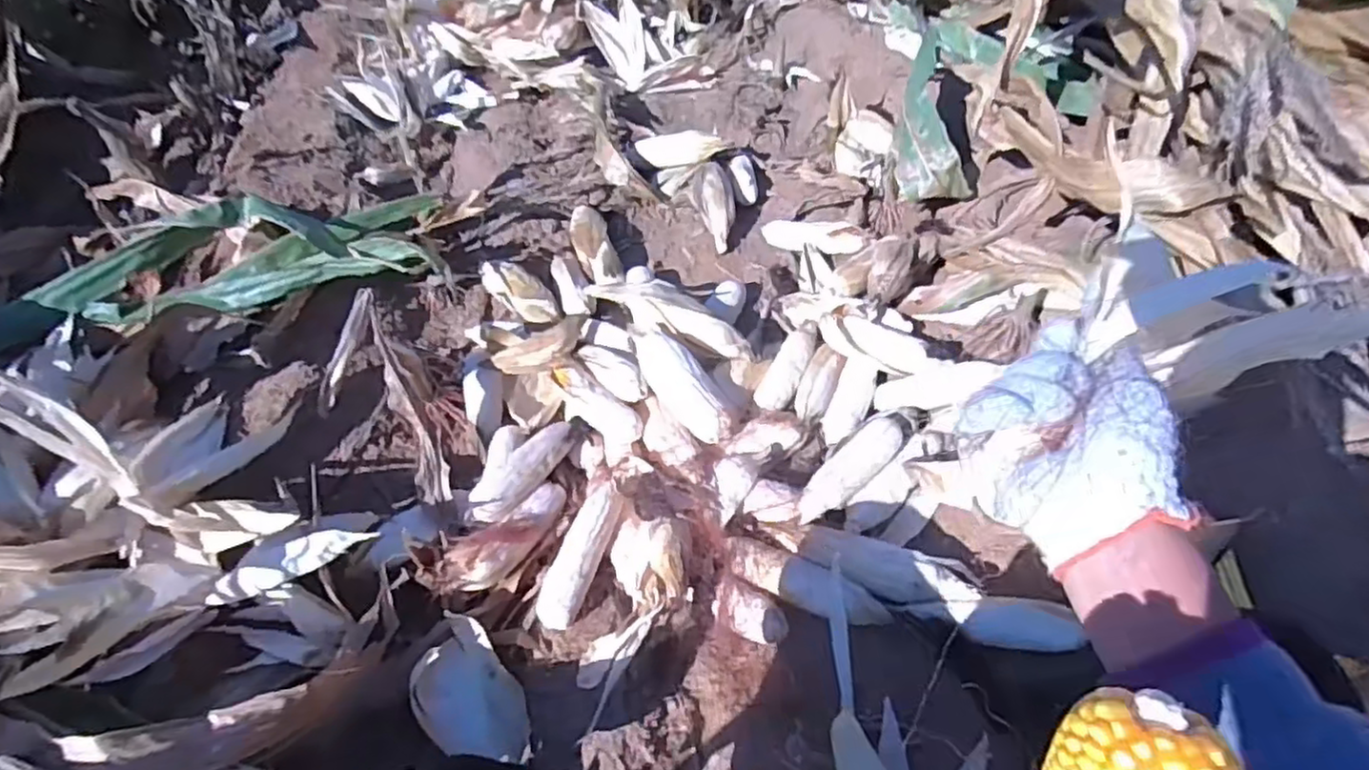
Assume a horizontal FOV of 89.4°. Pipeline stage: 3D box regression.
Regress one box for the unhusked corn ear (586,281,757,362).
[{"bbox_3d":[-0.020,-0.119,1.102,0.298,0.052,0.072,26,54,23],"label":"unhusked corn ear"}]

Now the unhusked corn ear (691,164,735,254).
[{"bbox_3d":[0.060,-0.352,1.335,0.076,0.053,0.215,-8,68,-5],"label":"unhusked corn ear"}]

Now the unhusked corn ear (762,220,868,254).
[{"bbox_3d":[0.233,-0.271,1.275,0.203,0.043,0.064,13,49,32],"label":"unhusked corn ear"}]

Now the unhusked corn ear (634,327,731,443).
[{"bbox_3d":[-0.001,-0.004,0.981,0.077,0.047,0.197,-30,68,-22],"label":"unhusked corn ear"}]

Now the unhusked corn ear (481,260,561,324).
[{"bbox_3d":[-0.280,-0.164,1.188,0.067,0.047,0.201,-34,56,-25],"label":"unhusked corn ear"}]

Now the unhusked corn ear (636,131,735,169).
[{"bbox_3d":[-0.005,-0.489,1.429,0.198,0.050,0.070,8,50,9],"label":"unhusked corn ear"}]

